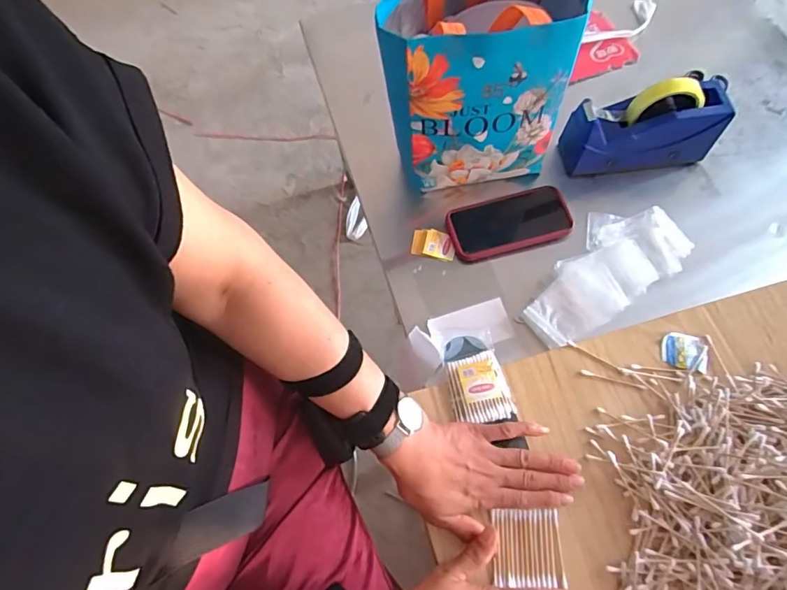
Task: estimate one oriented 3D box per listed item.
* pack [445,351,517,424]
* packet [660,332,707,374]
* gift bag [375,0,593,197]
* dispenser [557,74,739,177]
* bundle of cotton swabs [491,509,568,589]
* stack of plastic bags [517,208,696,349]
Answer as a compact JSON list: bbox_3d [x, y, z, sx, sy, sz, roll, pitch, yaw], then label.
[{"bbox_3d":[0.094,0.104,0.530,0.063,0.011,0.074,-14,66,-4],"label":"pack"},{"bbox_3d":[0.330,0.063,0.543,0.047,0.006,0.042,16,68,9],"label":"packet"},{"bbox_3d":[0.104,-0.293,0.635,0.238,0.227,0.185,-9,66,-2],"label":"gift bag"},{"bbox_3d":[0.352,-0.228,0.669,0.206,0.126,0.062,-2,66,1],"label":"dispenser"},{"bbox_3d":[0.131,0.247,0.467,0.068,0.010,0.062,1,67,2],"label":"bundle of cotton swabs"},{"bbox_3d":[0.279,-0.040,0.642,0.262,0.032,0.121,-31,69,-11],"label":"stack of plastic bags"}]

